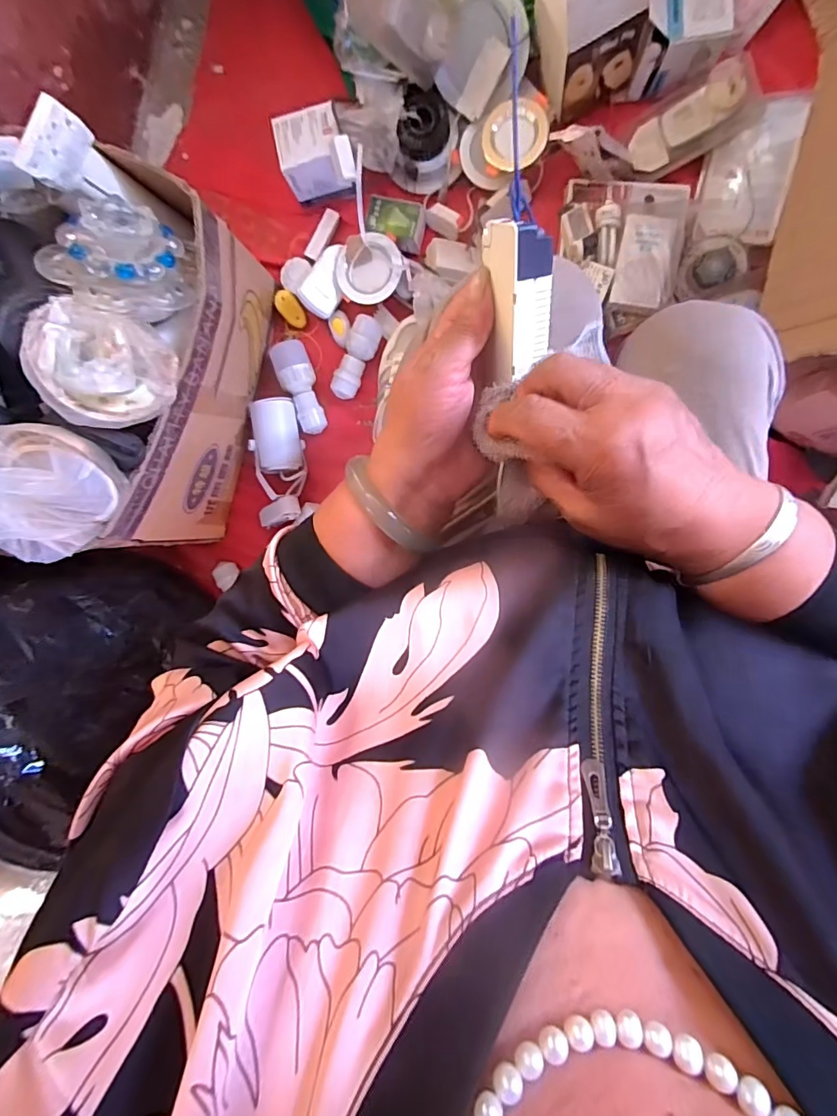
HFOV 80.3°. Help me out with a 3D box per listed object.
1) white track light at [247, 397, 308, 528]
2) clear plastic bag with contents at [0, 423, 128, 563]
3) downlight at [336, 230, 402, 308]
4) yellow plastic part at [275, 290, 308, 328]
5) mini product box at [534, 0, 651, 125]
[{"bbox_3d":[-0.226,-0.156,0.803,0.073,0.059,0.196,-6,96,6],"label":"white track light"},{"bbox_3d":[-0.418,-0.063,0.530,0.102,0.123,0.169,43,99,0],"label":"clear plastic bag with contents"},{"bbox_3d":[-0.074,-0.444,0.770,0.098,0.037,0.094,1,96,6],"label":"downlight"},{"bbox_3d":[-0.203,-0.399,0.795,0.034,0.005,0.060,-41,117,7],"label":"yellow plastic part"},{"bbox_3d":[0.227,-0.697,0.626,0.121,0.196,0.105,-15,95,7],"label":"mini product box"}]

